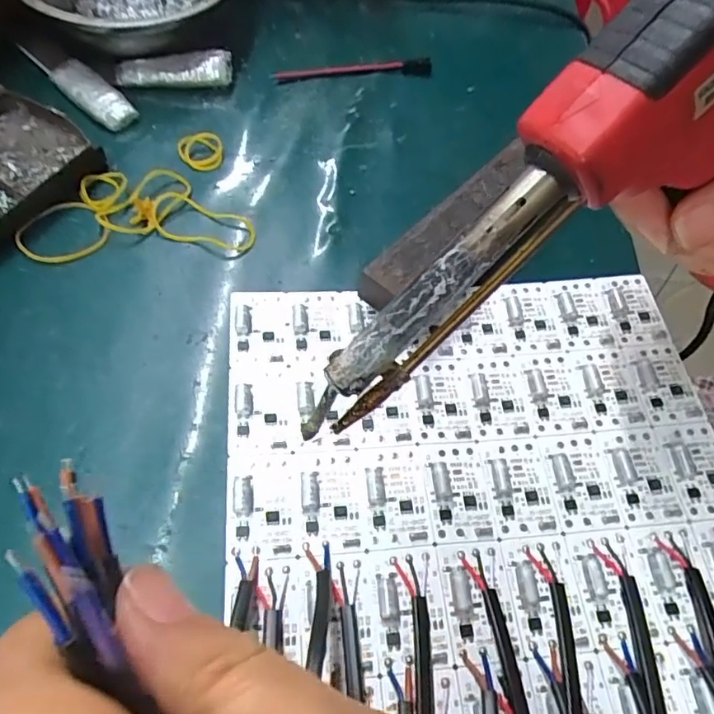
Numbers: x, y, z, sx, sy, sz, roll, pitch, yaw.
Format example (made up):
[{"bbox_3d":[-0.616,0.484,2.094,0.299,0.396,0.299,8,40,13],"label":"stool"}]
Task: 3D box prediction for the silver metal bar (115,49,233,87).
[{"bbox_3d":[-0.108,-0.169,0.325,0.066,0.018,0.017,-5,59,-8],"label":"silver metal bar"}]

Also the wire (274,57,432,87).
[{"bbox_3d":[-0.002,-0.182,0.348,0.102,0.006,0.015,-9,60,-10],"label":"wire"}]

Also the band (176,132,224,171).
[{"bbox_3d":[-0.085,-0.113,0.300,0.024,0.008,0.026,-11,60,-11],"label":"band"}]

